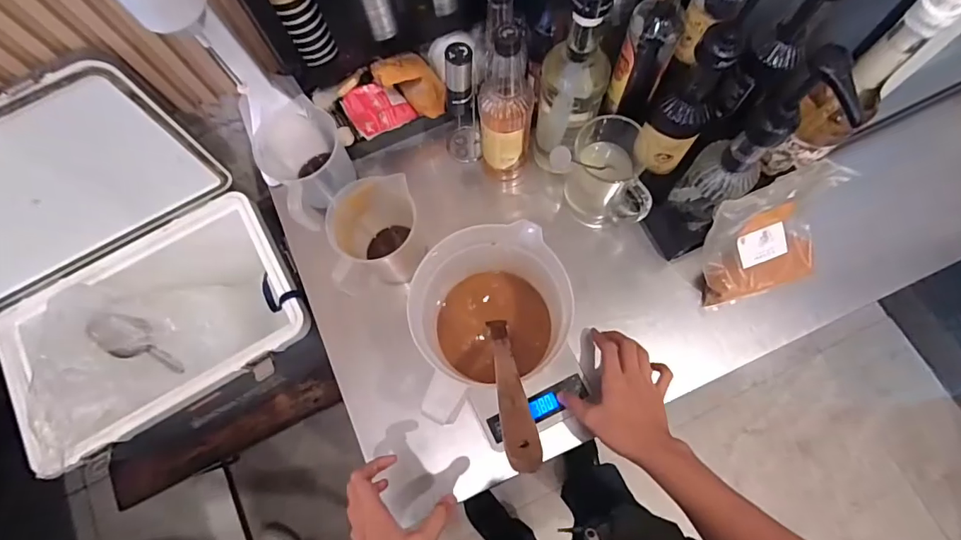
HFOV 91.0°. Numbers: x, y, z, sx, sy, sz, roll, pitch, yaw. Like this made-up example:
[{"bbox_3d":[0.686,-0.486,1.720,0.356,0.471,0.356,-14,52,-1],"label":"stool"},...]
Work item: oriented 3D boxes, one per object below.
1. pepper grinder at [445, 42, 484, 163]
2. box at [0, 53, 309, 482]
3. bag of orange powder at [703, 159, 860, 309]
[{"bbox_3d":[-0.028,-0.232,0.682,0.054,0.233,0.042,-6,74,0],"label":"pepper grinder"},{"bbox_3d":[-0.602,0.056,0.808,0.492,0.582,0.417,-28,75,-6],"label":"box"},{"bbox_3d":[0.388,-0.041,0.623,0.166,0.152,0.113,-19,74,-3],"label":"bag of orange powder"}]

